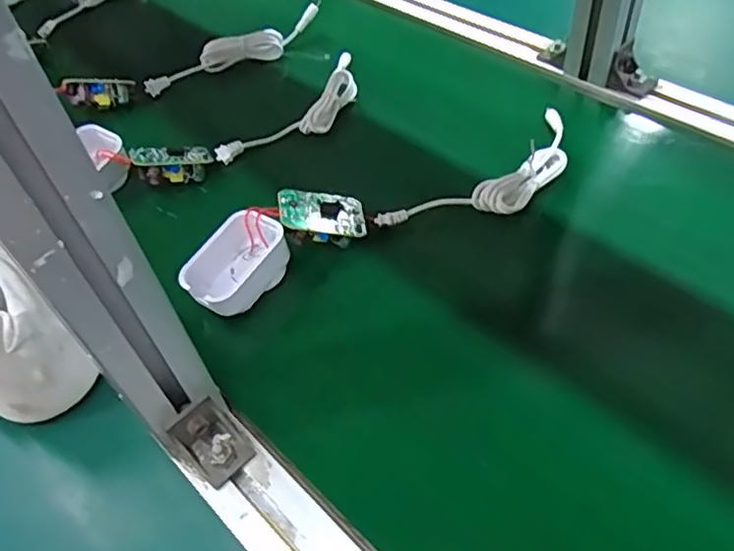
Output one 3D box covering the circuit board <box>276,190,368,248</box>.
[{"bbox_3d":[-0.031,-0.042,0.433,0.063,0.018,0.037,7,63,-27],"label":"circuit board"}]

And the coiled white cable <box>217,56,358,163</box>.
[{"bbox_3d":[-0.051,-0.143,0.545,0.054,0.032,0.174,28,58,28],"label":"coiled white cable"}]

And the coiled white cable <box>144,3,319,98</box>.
[{"bbox_3d":[-0.129,-0.219,0.609,0.184,0.026,0.026,-28,51,-16],"label":"coiled white cable"}]

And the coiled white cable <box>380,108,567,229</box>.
[{"bbox_3d":[0.097,-0.073,0.461,0.185,0.020,0.056,-34,53,-20],"label":"coiled white cable"}]

